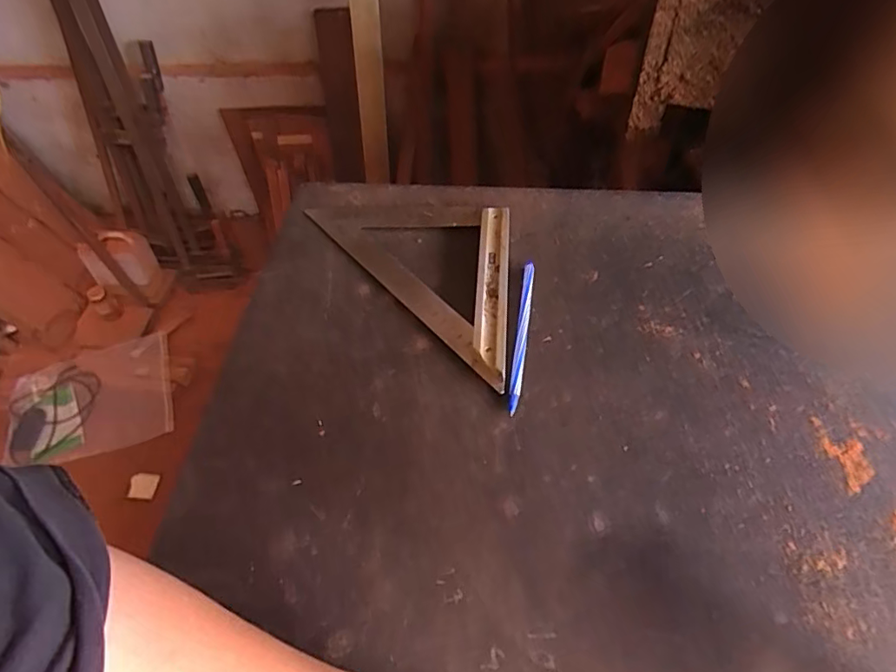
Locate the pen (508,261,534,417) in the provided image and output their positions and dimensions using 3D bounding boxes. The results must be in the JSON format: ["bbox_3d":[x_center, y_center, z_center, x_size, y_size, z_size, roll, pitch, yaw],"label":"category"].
[{"bbox_3d":[0.057,-0.004,0.414,0.008,0.010,0.138,6,55,8],"label":"pen"}]

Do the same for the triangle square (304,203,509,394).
[{"bbox_3d":[-0.003,-0.073,0.461,0.126,0.014,0.245,-37,60,-20],"label":"triangle square"}]

